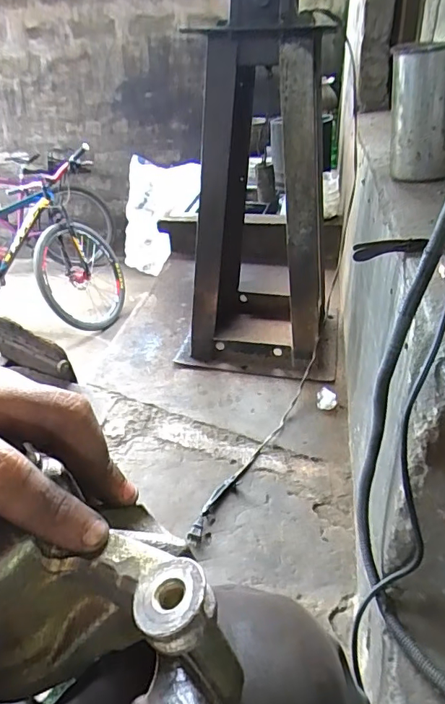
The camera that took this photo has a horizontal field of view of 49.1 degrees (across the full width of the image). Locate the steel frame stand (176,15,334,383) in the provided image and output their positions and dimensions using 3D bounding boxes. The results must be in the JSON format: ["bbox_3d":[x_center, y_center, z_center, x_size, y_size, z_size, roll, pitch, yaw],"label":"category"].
[{"bbox_3d":[0.125,-0.358,1.233,0.381,0.754,0.378,7,34,13],"label":"steel frame stand"}]

